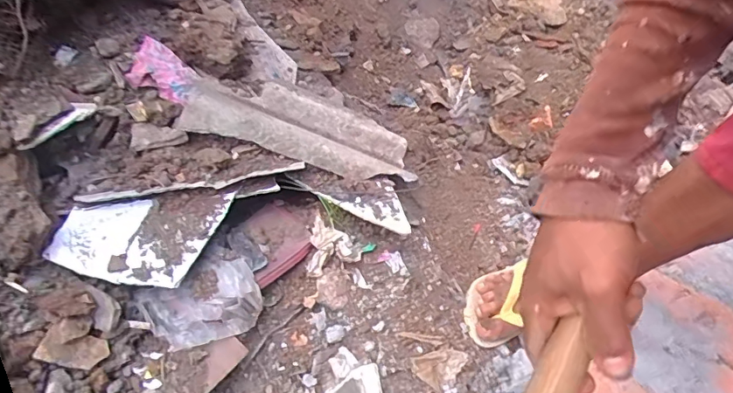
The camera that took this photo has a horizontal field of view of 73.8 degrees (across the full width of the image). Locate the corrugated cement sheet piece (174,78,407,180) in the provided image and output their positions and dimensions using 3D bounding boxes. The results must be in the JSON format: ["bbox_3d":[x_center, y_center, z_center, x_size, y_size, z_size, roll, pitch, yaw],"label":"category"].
[{"bbox_3d":[-0.084,-0.092,0.671,0.310,0.029,0.107,19,52,-22],"label":"corrugated cement sheet piece"}]

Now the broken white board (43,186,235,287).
[{"bbox_3d":[-0.260,0.041,0.565,0.176,0.014,0.120,6,63,-7],"label":"broken white board"}]

